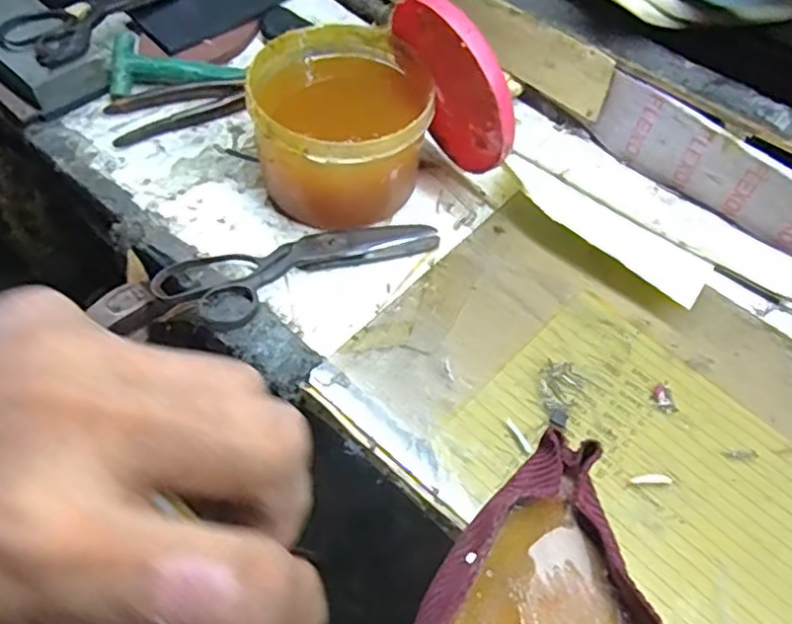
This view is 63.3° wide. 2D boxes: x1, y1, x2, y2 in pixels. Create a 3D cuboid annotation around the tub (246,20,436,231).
[{"bbox_3d":[-0.038,-0.123,0.438,0.107,0.084,0.114,3,54,-4],"label":"tub"}]

